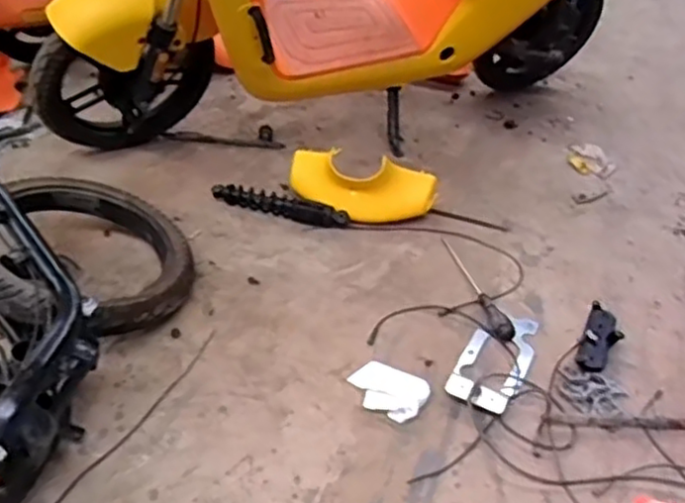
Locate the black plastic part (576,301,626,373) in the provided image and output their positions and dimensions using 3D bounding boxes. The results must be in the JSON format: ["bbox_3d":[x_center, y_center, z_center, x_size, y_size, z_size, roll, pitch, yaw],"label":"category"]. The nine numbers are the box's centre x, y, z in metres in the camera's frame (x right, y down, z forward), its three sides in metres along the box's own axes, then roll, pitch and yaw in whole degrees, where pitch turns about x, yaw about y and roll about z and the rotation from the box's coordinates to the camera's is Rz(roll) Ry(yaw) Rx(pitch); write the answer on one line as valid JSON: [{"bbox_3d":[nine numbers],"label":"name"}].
[{"bbox_3d":[0.428,0.143,1.150,0.056,0.021,0.166,20,38,19],"label":"black plastic part"}]

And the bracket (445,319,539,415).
[{"bbox_3d":[0.247,0.160,1.104,0.099,0.020,0.248,22,39,21],"label":"bracket"}]

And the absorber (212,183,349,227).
[{"bbox_3d":[-0.128,-0.091,1.401,0.288,0.039,0.053,19,38,17],"label":"absorber"}]

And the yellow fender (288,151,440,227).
[{"bbox_3d":[0.037,-0.131,1.389,0.295,0.140,0.088,10,36,5],"label":"yellow fender"}]

